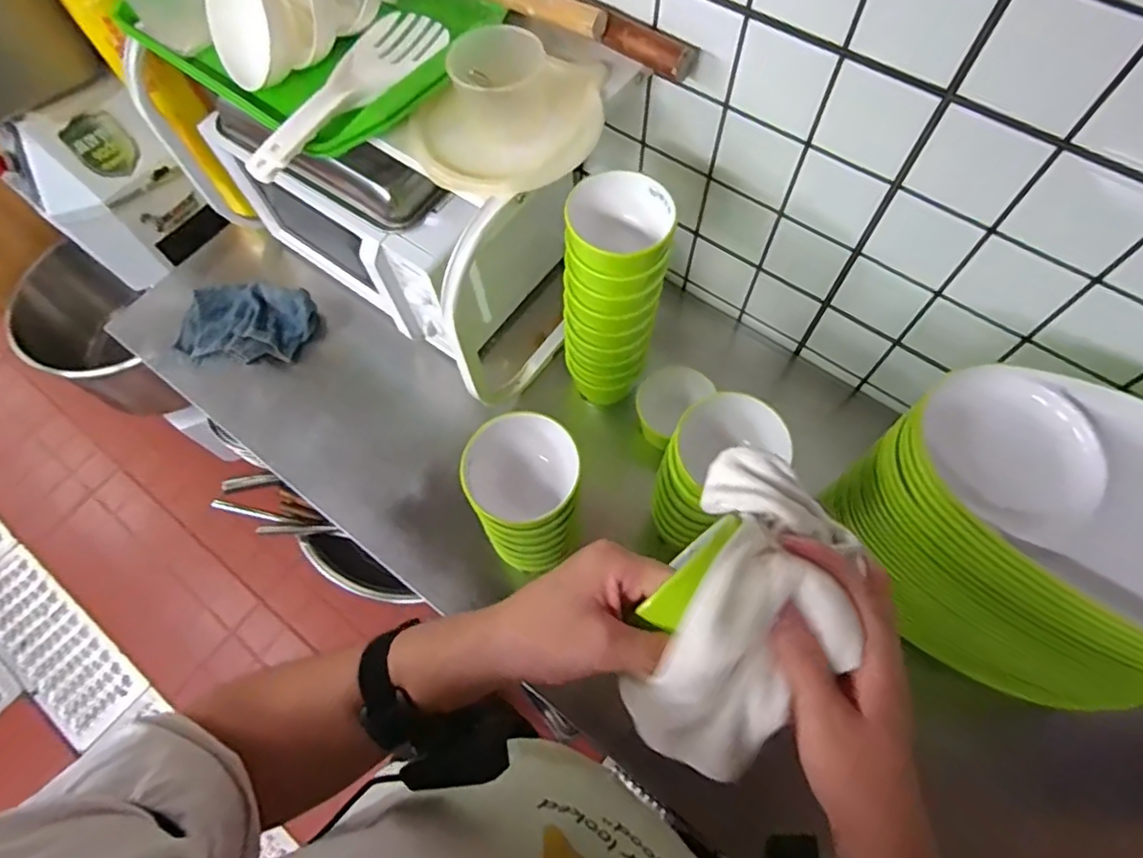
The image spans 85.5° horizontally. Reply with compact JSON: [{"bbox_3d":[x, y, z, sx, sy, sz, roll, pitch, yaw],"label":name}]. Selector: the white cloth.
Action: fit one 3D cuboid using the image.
[{"bbox_3d":[0.106,0.097,0.352,0.095,0.087,0.186,22,67,12],"label":"white cloth"}]

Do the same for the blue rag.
[{"bbox_3d":[-0.505,-0.159,0.963,0.213,0.058,0.130,7,65,5],"label":"blue rag"}]

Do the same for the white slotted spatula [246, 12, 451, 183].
[{"bbox_3d":[-0.225,-0.350,0.638,0.084,0.027,0.269,24,68,13],"label":"white slotted spatula"}]

